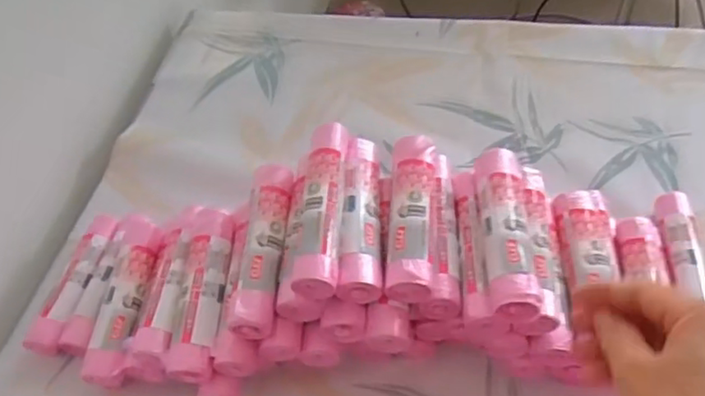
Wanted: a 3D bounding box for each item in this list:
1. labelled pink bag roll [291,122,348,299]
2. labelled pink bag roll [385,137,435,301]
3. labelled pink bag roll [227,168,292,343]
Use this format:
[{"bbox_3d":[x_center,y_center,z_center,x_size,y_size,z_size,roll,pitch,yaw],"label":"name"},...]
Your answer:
[{"bbox_3d":[-0.018,0.002,0.416,0.025,0.027,0.120,1,52,8],"label":"labelled pink bag roll"},{"bbox_3d":[0.039,0.007,0.426,0.028,0.021,0.123,1,52,8],"label":"labelled pink bag roll"},{"bbox_3d":[-0.059,0.030,0.432,0.026,0.025,0.121,0,52,7],"label":"labelled pink bag roll"}]

